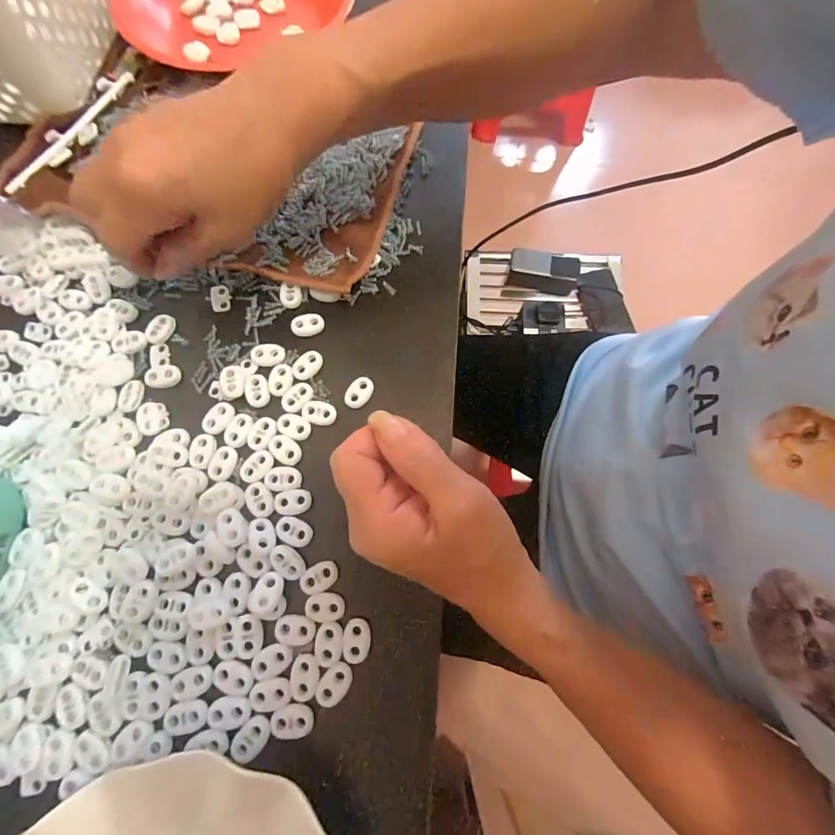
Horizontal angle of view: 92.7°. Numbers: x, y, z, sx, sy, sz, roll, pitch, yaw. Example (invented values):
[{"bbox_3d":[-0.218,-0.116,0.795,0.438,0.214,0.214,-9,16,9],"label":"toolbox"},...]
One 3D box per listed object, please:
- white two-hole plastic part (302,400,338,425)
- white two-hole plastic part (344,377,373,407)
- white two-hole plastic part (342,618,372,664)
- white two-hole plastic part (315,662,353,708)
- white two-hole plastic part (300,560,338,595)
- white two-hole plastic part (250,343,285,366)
[{"bbox_3d":[-0.065,-0.004,0.260,0.023,0.004,0.015,7,74,1],"label":"white two-hole plastic part"},{"bbox_3d":[-0.039,-0.017,0.264,0.016,0.004,0.023,28,75,7],"label":"white two-hole plastic part"},{"bbox_3d":[-0.034,0.125,0.224,0.015,0.004,0.021,2,74,0],"label":"white two-hole plastic part"},{"bbox_3d":[-0.045,0.145,0.215,0.015,0.004,0.023,33,76,8],"label":"white two-hole plastic part"},{"bbox_3d":[-0.057,0.093,0.232,0.023,0.004,0.015,-30,76,-9],"label":"white two-hole plastic part"},{"bbox_3d":[-0.103,-0.043,0.273,0.023,0.004,0.015,1,74,-1],"label":"white two-hole plastic part"}]

